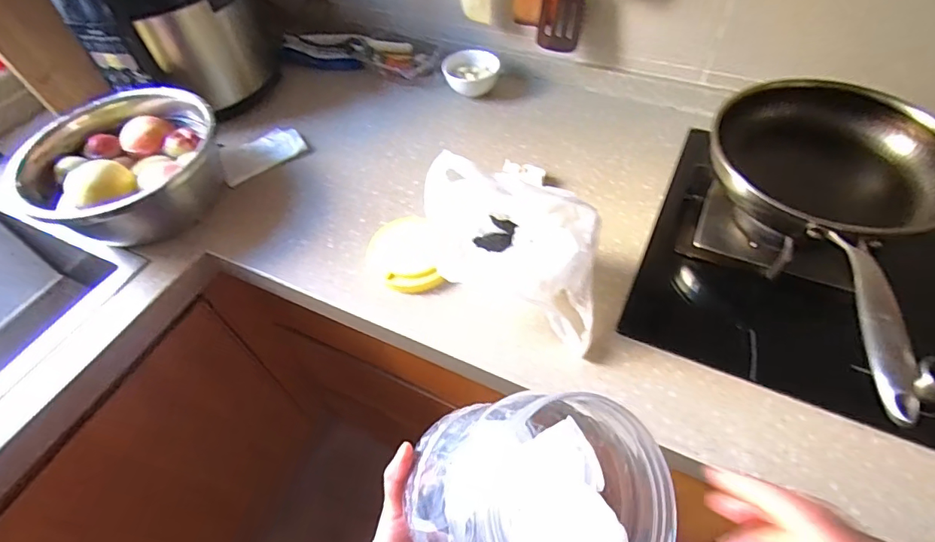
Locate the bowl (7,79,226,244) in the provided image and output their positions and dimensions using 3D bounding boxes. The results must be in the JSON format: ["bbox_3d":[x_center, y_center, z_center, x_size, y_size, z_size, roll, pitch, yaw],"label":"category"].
[{"bbox_3d":[-0.500,-0.150,0.733,0.265,0.113,0.258,34,63,25],"label":"bowl"}]

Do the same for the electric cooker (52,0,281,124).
[{"bbox_3d":[-0.504,-0.437,0.836,0.271,0.285,0.250,-24,56,-13],"label":"electric cooker"}]

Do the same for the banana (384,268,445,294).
[{"bbox_3d":[-0.070,0.016,0.634,0.073,0.029,0.023,0,54,4],"label":"banana"}]

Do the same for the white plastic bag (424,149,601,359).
[{"bbox_3d":[0.066,-0.046,0.574,0.236,0.177,0.122,29,61,23],"label":"white plastic bag"}]

